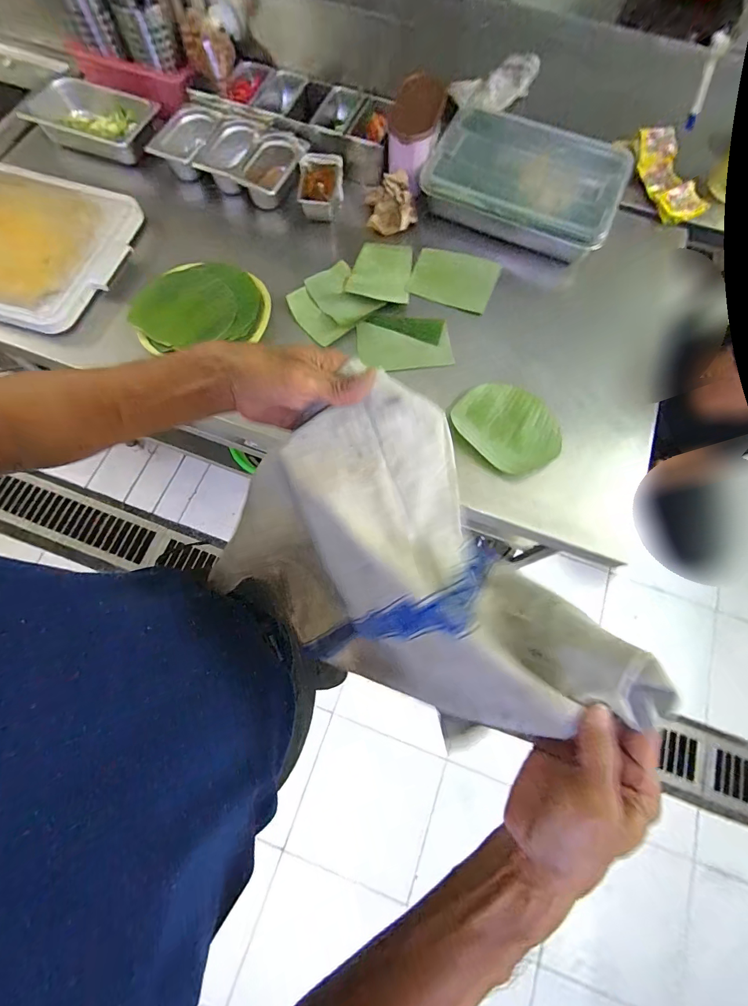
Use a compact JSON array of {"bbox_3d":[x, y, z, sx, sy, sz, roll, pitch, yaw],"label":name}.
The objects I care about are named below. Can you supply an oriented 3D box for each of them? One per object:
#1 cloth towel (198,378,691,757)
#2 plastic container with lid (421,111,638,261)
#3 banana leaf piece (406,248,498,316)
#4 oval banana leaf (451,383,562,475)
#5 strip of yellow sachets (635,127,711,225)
[{"bbox_3d":[0.023,0.095,0.362,0.201,0.230,0.287,-35,77,-11],"label":"cloth towel"},{"bbox_3d":[0.320,-0.694,0.848,0.391,0.078,0.294,22,73,5],"label":"plastic container with lid"},{"bbox_3d":[0.168,-0.471,0.819,0.172,0.018,0.148,14,73,3],"label":"banana leaf piece"},{"bbox_3d":[0.242,-0.138,0.700,0.182,0.009,0.153,43,76,11],"label":"oval banana leaf"},{"bbox_3d":[0.658,-0.730,0.875,0.124,0.060,0.216,-9,73,-4],"label":"strip of yellow sachets"}]

